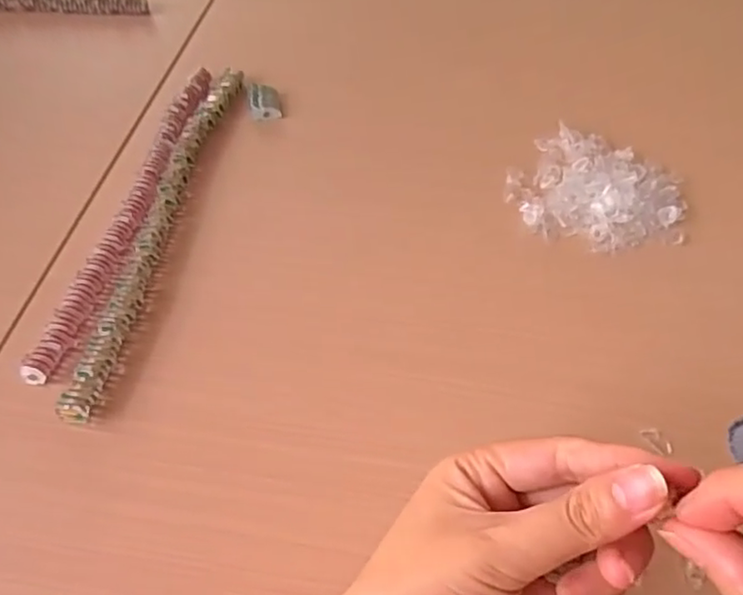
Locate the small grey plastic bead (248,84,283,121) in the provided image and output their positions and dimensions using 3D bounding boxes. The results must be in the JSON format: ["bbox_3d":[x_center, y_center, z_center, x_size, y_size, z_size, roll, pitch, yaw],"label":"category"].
[{"bbox_3d":[-0.078,-0.146,0.469,0.023,0.012,0.029,-12,52,-10],"label":"small grey plastic bead"}]

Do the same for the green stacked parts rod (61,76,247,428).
[{"bbox_3d":[-0.127,-0.055,0.393,0.021,0.015,0.286,6,54,4],"label":"green stacked parts rod"}]

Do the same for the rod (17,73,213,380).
[{"bbox_3d":[-0.146,-0.063,0.398,0.017,0.016,0.266,7,54,5],"label":"rod"}]

